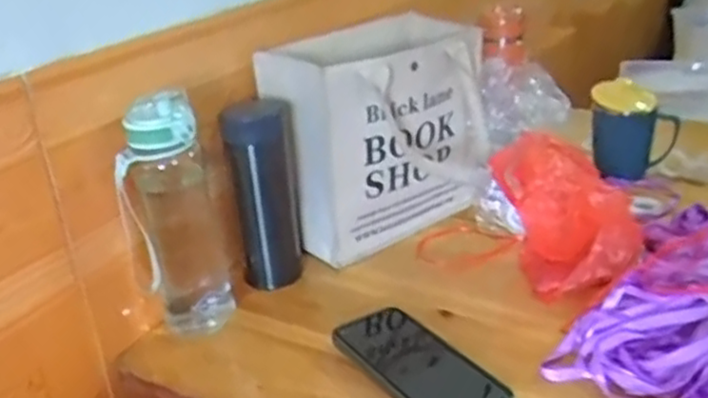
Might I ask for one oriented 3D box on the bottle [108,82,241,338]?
[{"bbox_3d":[-0.165,0.017,0.662,0.083,0.225,0.061,-6,25,-3],"label":"bottle"}]

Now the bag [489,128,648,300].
[{"bbox_3d":[0.206,0.012,0.703,0.091,0.136,0.140,-7,25,-6],"label":"bag"}]

